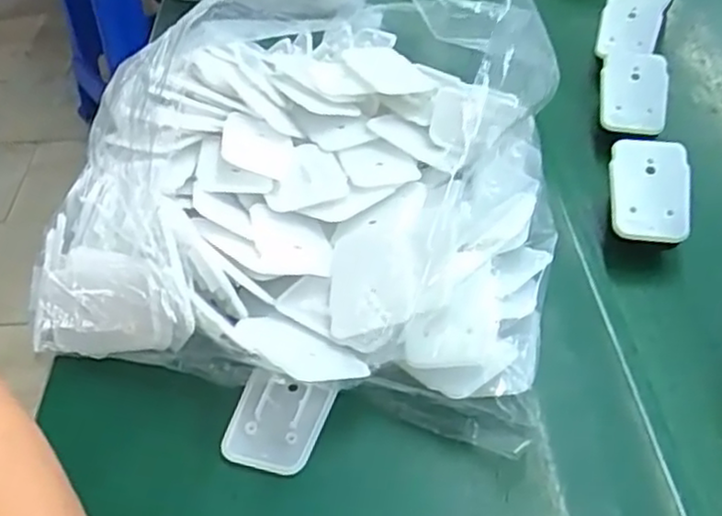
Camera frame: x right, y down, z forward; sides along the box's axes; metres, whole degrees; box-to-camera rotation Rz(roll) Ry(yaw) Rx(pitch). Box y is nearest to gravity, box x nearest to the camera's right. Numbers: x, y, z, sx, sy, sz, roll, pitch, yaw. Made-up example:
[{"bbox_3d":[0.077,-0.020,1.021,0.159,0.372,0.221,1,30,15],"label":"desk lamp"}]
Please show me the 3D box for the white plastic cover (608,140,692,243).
[{"bbox_3d":[0.167,-0.040,0.412,0.042,0.007,0.063,0,69,14],"label":"white plastic cover"}]

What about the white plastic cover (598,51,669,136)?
[{"bbox_3d":[0.184,-0.111,0.481,0.044,0.010,0.059,10,75,6],"label":"white plastic cover"}]

